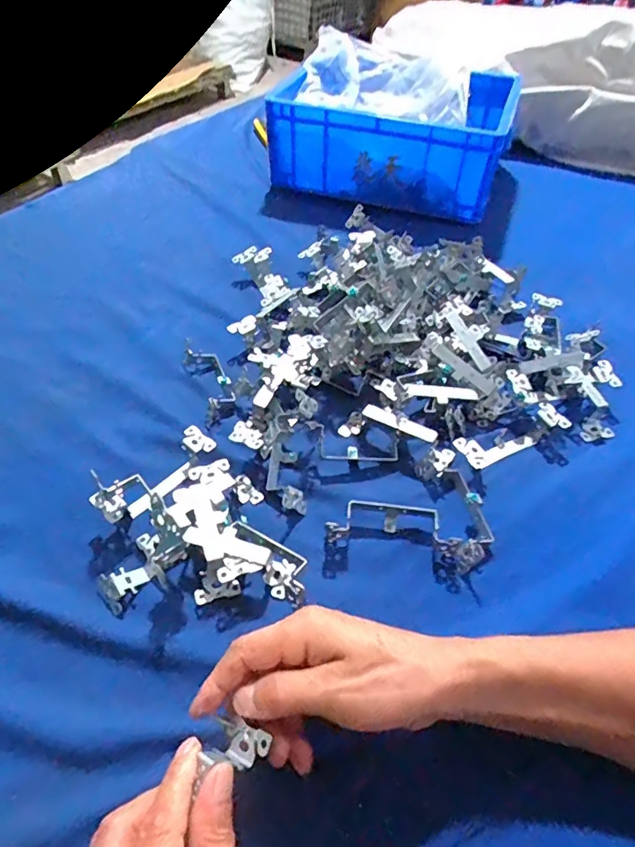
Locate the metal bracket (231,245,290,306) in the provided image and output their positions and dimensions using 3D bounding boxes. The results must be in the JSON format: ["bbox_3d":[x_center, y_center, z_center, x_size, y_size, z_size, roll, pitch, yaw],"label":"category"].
[{"bbox_3d":[-0.065,-0.175,0.623,0.041,0.034,0.102,-20,54,-17],"label":"metal bracket"}]

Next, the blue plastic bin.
[{"bbox_3d":[0.113,-0.447,0.795,0.343,0.122,0.217,16,51,12],"label":"blue plastic bin"}]

